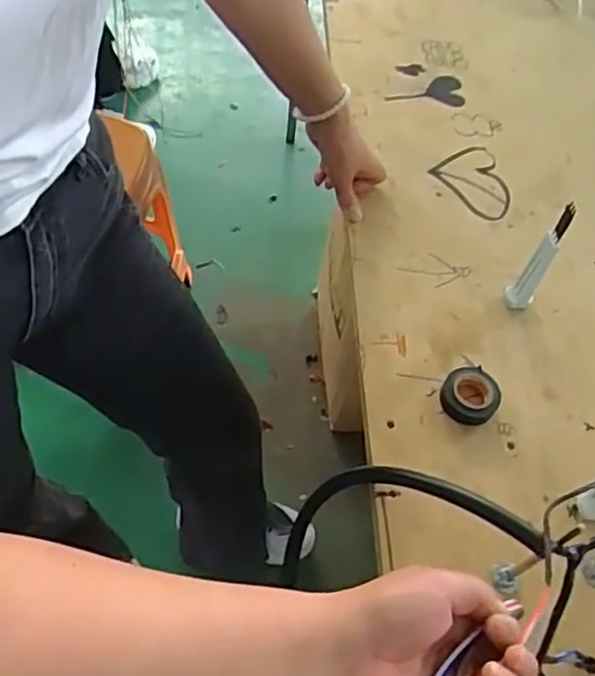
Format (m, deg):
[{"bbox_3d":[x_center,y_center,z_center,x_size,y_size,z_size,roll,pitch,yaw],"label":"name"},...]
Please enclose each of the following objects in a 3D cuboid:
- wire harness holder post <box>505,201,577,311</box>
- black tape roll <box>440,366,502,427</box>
[{"bbox_3d":[0.238,-0.081,0.648,0.025,0.141,0.034,29,59,12],"label":"wire harness holder post"},{"bbox_3d":[0.164,0.056,0.627,0.055,0.021,0.051,3,57,-5],"label":"black tape roll"}]

